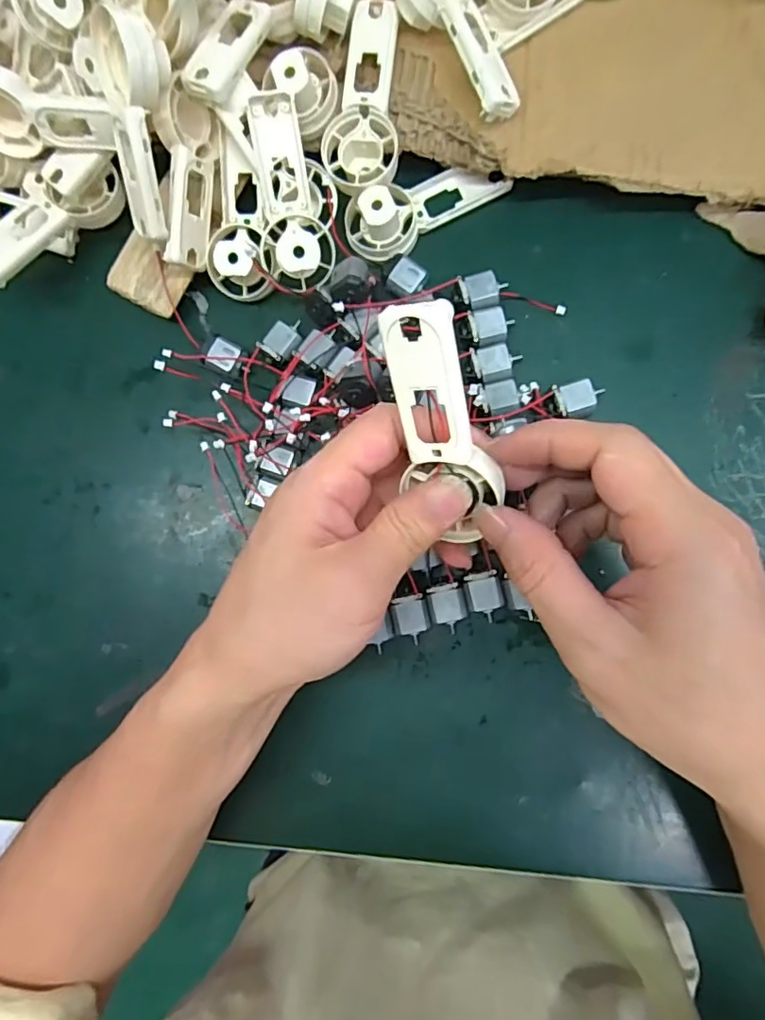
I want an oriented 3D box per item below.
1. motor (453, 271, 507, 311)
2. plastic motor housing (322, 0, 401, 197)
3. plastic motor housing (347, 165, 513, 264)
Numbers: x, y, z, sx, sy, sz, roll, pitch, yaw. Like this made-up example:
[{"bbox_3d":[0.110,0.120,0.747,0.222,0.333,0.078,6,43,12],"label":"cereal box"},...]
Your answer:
[{"bbox_3d":[0.053,-0.114,0.304,0.026,0.014,0.019,-10,83,7],"label":"motor"},{"bbox_3d":[-0.008,-0.216,0.300,0.039,0.019,0.091,8,98,8],"label":"plastic motor housing"},{"bbox_3d":[0.025,-0.165,0.309,0.088,0.022,0.036,-24,82,-8],"label":"plastic motor housing"}]

